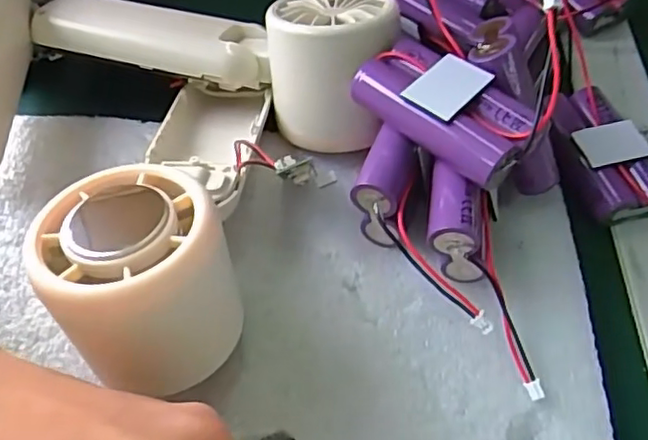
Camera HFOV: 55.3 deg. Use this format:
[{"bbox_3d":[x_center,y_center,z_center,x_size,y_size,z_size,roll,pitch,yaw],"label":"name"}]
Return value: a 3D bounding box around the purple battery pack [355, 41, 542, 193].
[{"bbox_3d":[0.045,-0.042,0.227,0.063,0.018,0.030,40,63,20],"label":"purple battery pack"}]

